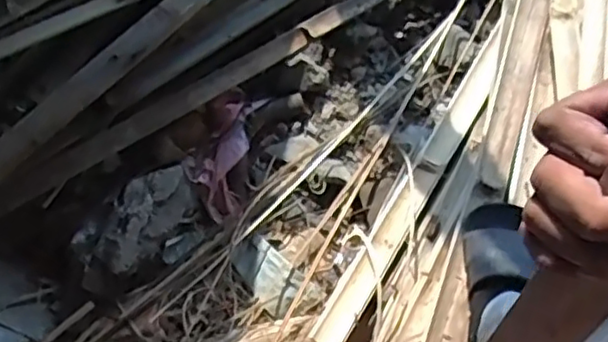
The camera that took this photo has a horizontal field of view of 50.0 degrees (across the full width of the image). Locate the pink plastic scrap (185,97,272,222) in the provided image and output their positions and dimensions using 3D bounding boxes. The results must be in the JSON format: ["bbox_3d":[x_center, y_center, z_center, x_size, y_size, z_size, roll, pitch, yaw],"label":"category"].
[{"bbox_3d":[-0.128,-0.023,1.019,0.095,0.034,0.200,15,83,7],"label":"pink plastic scrap"}]

